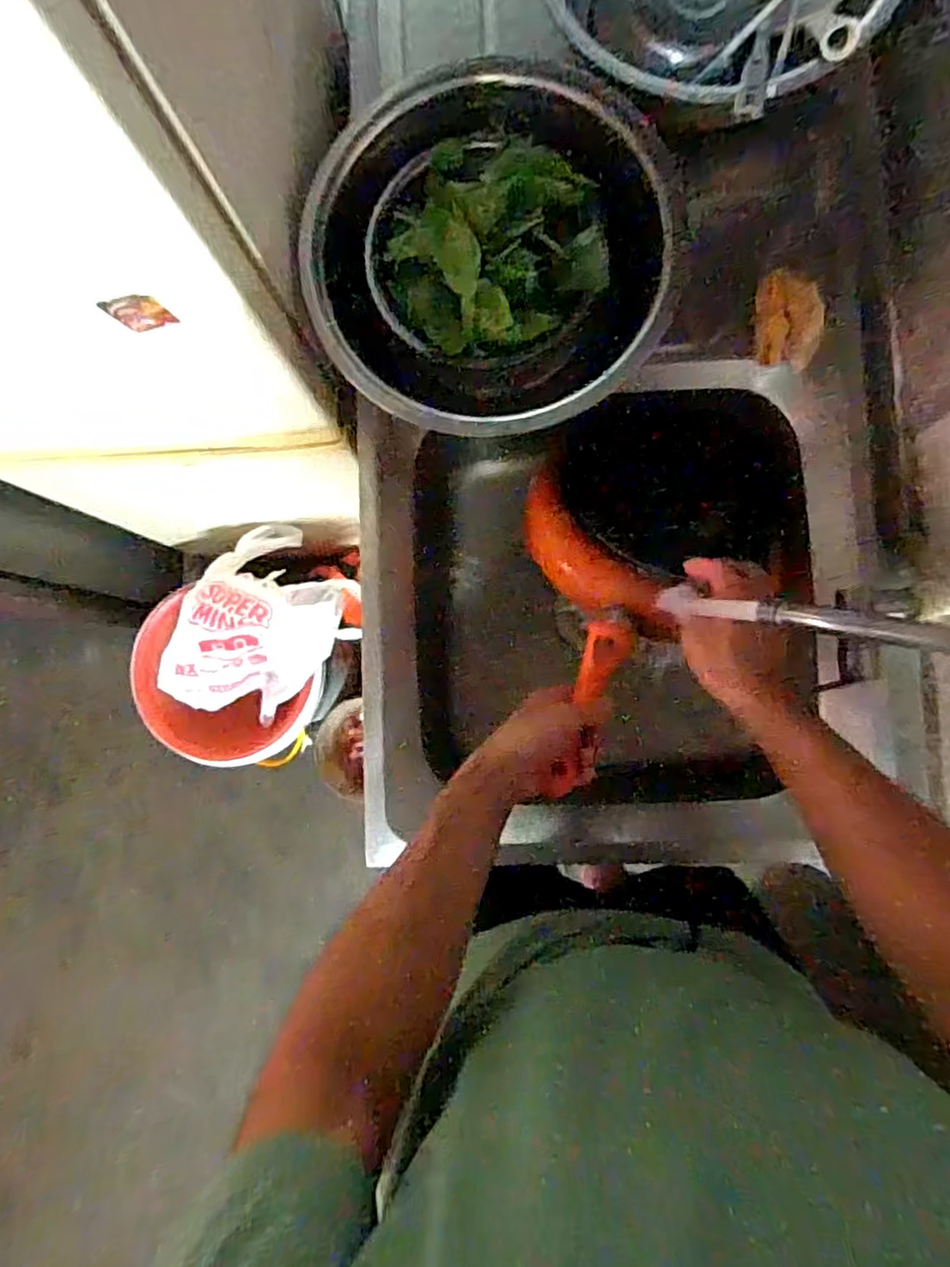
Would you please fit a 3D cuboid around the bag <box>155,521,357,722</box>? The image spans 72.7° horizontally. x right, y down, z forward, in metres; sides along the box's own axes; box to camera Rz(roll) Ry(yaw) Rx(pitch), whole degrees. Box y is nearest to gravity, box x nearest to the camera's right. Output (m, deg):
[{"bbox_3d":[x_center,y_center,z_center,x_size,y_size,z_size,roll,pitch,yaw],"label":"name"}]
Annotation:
[{"bbox_3d":[-0.380,0.004,1.046,0.338,0.225,0.239,-44,84,0],"label":"bag"}]

